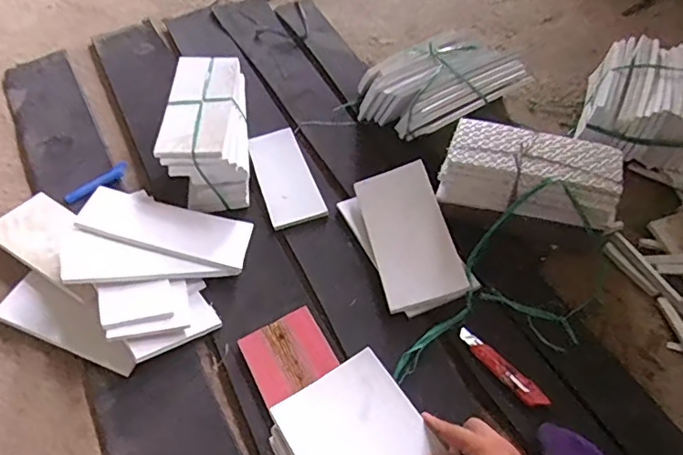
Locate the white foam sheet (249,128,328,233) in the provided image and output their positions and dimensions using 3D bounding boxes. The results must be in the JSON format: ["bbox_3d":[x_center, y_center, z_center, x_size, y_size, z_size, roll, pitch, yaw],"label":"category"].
[{"bbox_3d":[-0.113,-0.104,1.090,0.106,0.014,0.236,-15,60,-14],"label":"white foam sheet"}]

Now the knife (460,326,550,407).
[{"bbox_3d":[0.246,0.213,0.832,0.032,0.018,0.159,-32,57,-22],"label":"knife"}]

